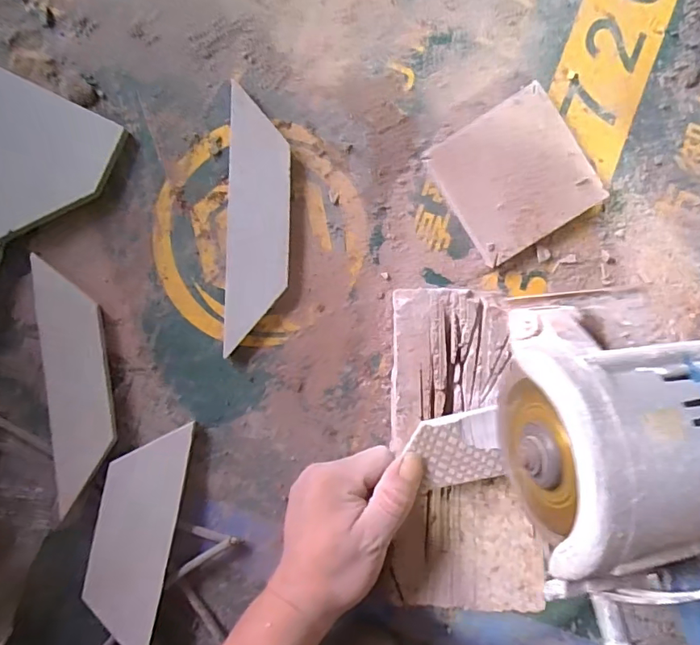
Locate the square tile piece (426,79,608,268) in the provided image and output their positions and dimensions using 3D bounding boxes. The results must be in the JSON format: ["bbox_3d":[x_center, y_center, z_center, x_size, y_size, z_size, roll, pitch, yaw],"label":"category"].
[{"bbox_3d":[0.121,-0.107,0.367,0.097,0.016,0.099,-32,92,3],"label":"square tile piece"}]

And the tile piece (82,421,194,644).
[{"bbox_3d":[-0.160,0.159,0.371,0.057,0.011,0.164,10,89,6],"label":"tile piece"}]

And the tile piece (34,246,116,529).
[{"bbox_3d":[-0.207,0.045,0.374,0.048,0.010,0.182,-8,93,2],"label":"tile piece"}]

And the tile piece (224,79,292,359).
[{"bbox_3d":[-0.068,-0.073,0.374,0.043,0.014,0.182,3,93,1],"label":"tile piece"}]

